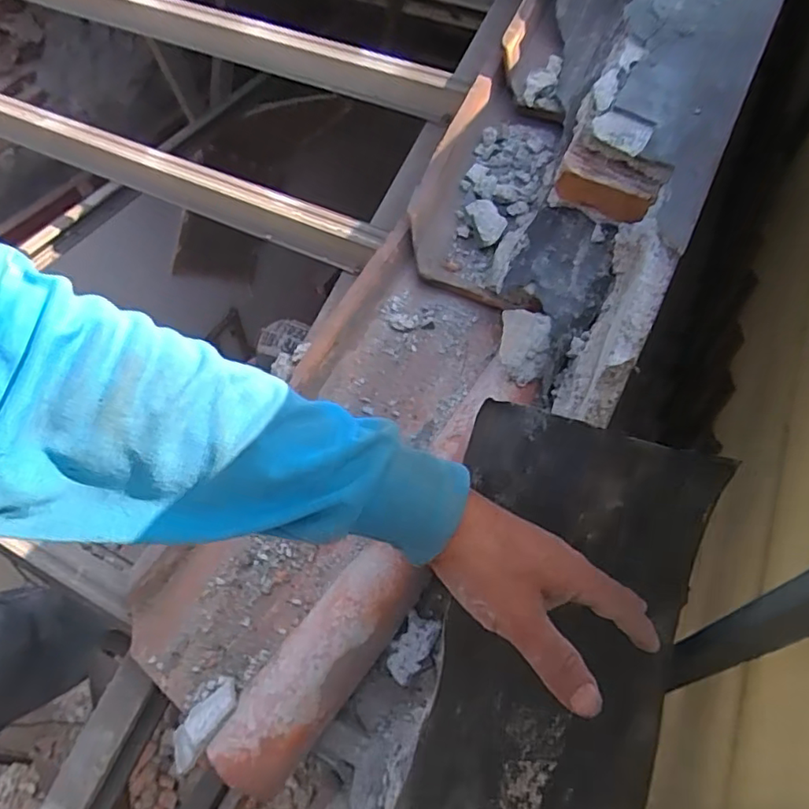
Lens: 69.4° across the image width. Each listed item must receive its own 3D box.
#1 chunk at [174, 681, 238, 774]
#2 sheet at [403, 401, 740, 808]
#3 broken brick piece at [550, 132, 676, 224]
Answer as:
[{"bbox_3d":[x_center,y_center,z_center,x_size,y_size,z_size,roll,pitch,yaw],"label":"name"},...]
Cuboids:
[{"bbox_3d":[-0.167,0.263,0.483,0.029,0.015,0.070,31,60,19],"label":"chunk"},{"bbox_3d":[0.092,0.267,0.437,0.197,0.047,0.518,9,98,-18],"label":"sheet"},{"bbox_3d":[0.166,-0.176,0.486,0.082,0.065,0.029,32,60,20],"label":"broken brick piece"}]

